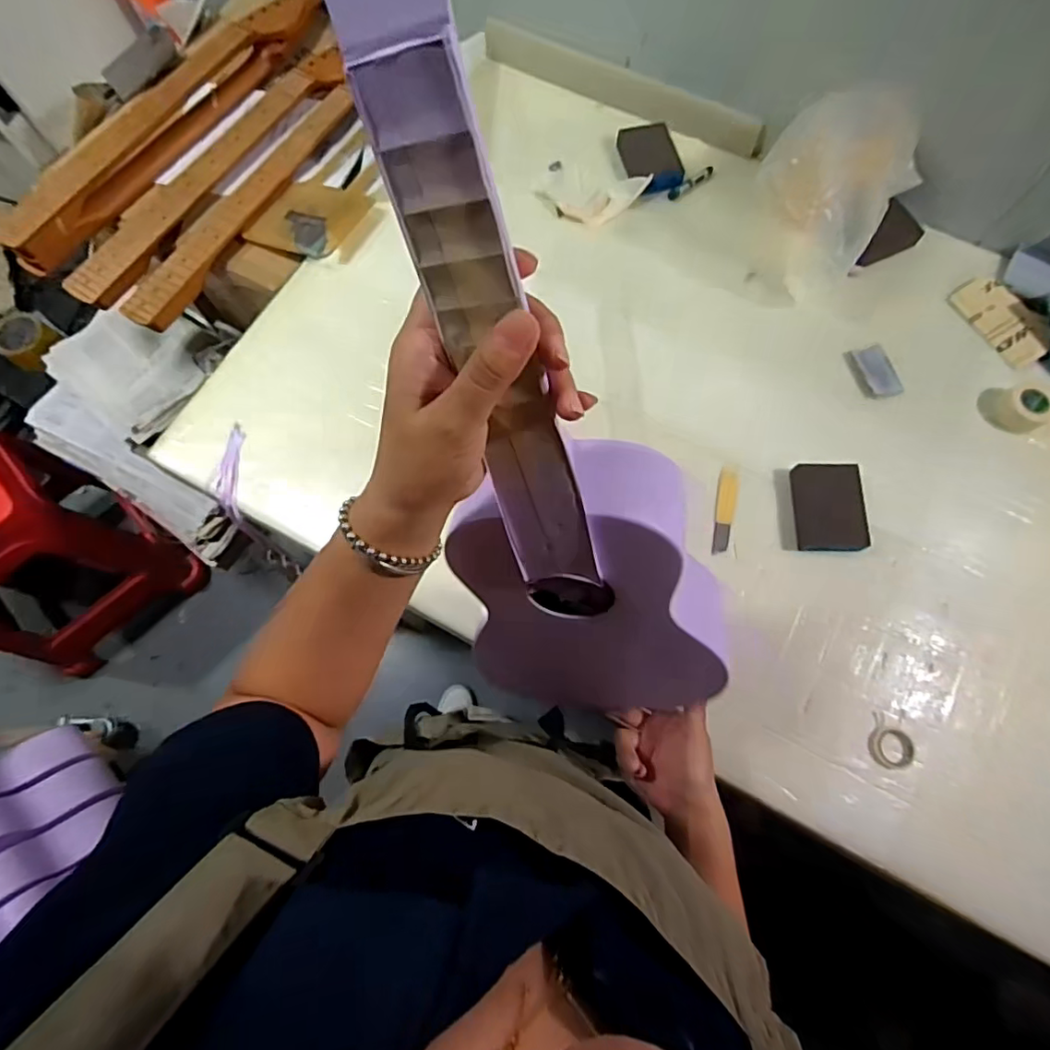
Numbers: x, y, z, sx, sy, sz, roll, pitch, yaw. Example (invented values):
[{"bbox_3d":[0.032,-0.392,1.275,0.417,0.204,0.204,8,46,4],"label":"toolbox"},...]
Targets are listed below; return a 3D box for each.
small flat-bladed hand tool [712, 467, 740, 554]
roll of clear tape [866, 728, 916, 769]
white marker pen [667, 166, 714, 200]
[{"bbox_3d":[0.227,-0.017,0.641,0.021,0.011,0.099,11,72,4],"label":"small flat-bladed hand tool"},{"bbox_3d":[0.356,0.217,0.552,0.041,0.008,0.036,-19,73,-6],"label":"roll of clear tape"},{"bbox_3d":[0.231,-0.471,0.783,0.079,0.010,0.017,-36,75,-11],"label":"white marker pen"}]

